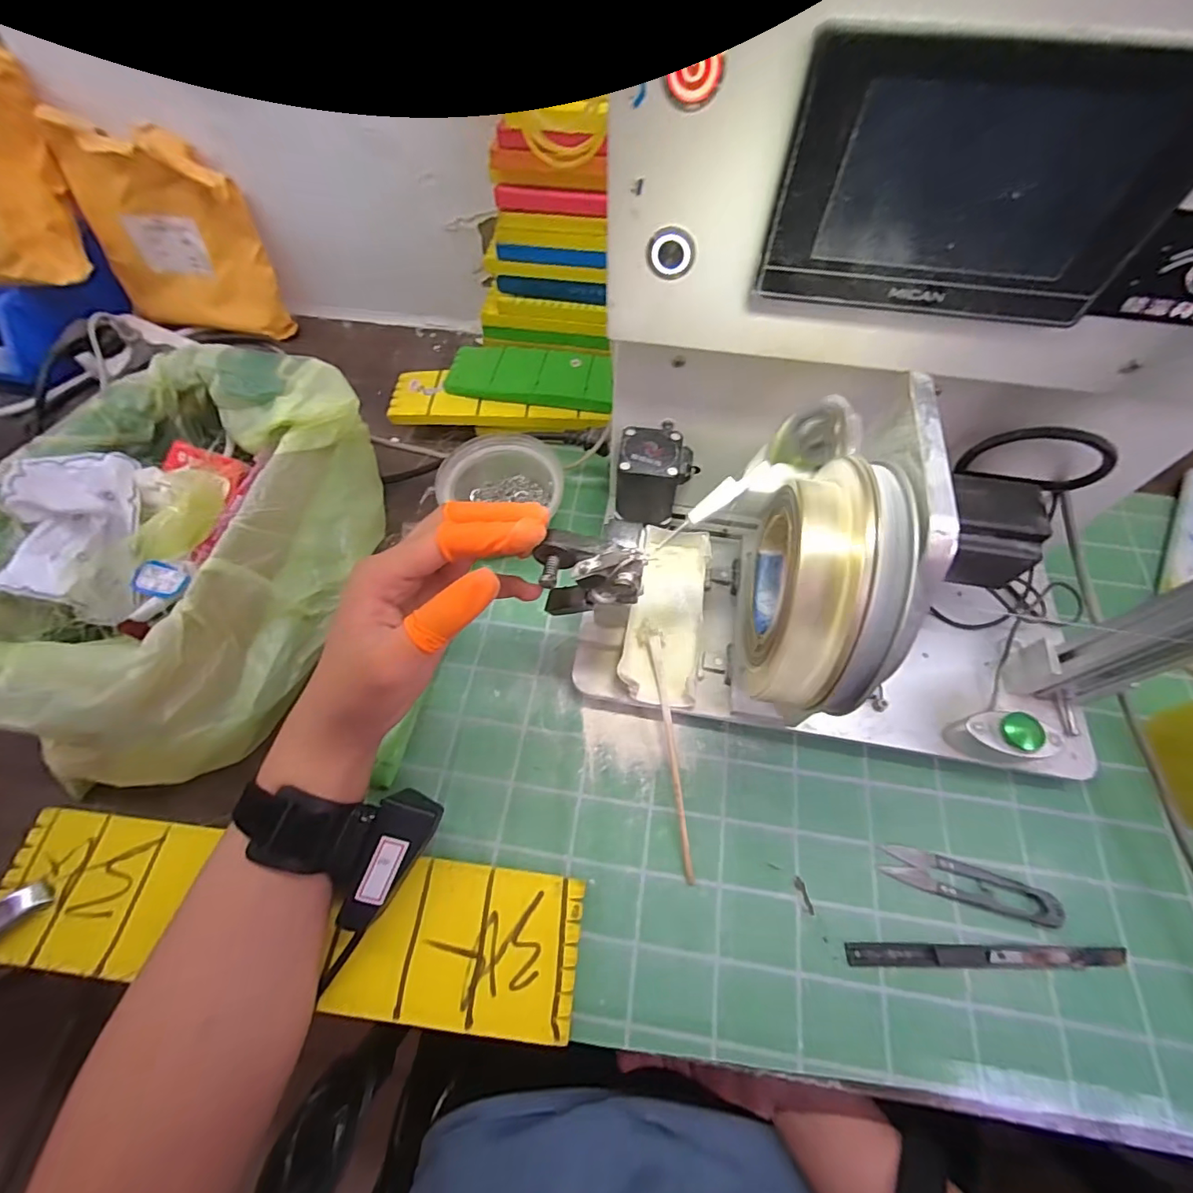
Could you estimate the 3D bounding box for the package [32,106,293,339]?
[{"bbox_3d":[-0.402,-0.343,0.499,0.171,0.169,0.045,11,55,-6],"label":"package"}]

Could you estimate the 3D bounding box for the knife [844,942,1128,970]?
[{"bbox_3d":[0.228,0.209,0.299,0.159,0.006,0.012,0,62,0],"label":"knife"}]

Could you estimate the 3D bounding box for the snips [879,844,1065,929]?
[{"bbox_3d":[0.231,0.177,0.317,0.097,0.011,0.023,15,63,8],"label":"snips"}]

